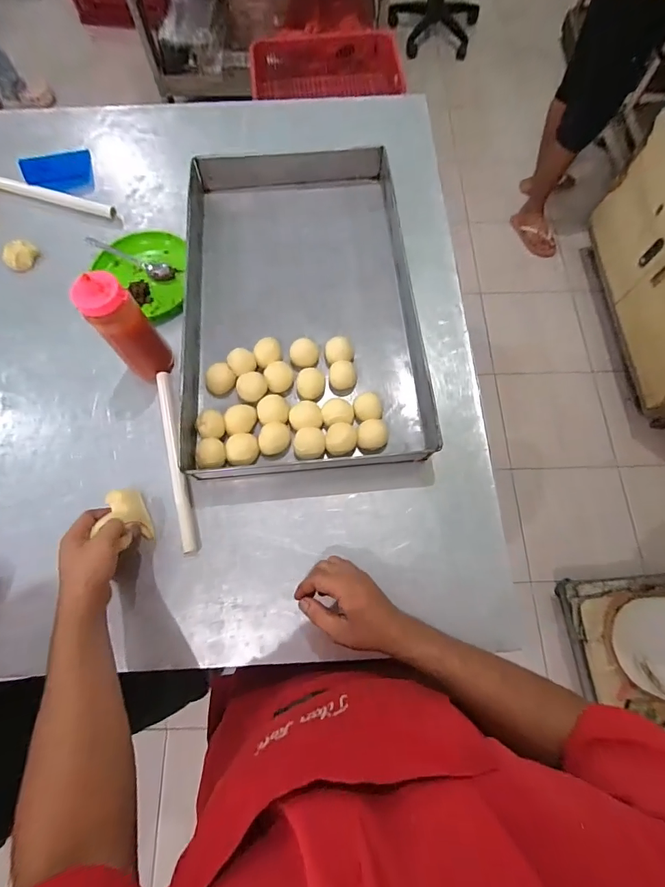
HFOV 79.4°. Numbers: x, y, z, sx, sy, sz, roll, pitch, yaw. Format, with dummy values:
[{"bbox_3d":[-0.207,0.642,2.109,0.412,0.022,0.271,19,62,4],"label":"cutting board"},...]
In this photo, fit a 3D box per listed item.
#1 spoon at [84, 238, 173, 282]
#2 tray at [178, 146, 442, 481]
[{"bbox_3d":[-0.370,-0.340,0.723,0.191,0.023,0.031,28,76,9],"label":"spoon"},{"bbox_3d":[-0.056,-0.259,0.669,0.376,0.055,0.615,-6,73,-1],"label":"tray"}]

